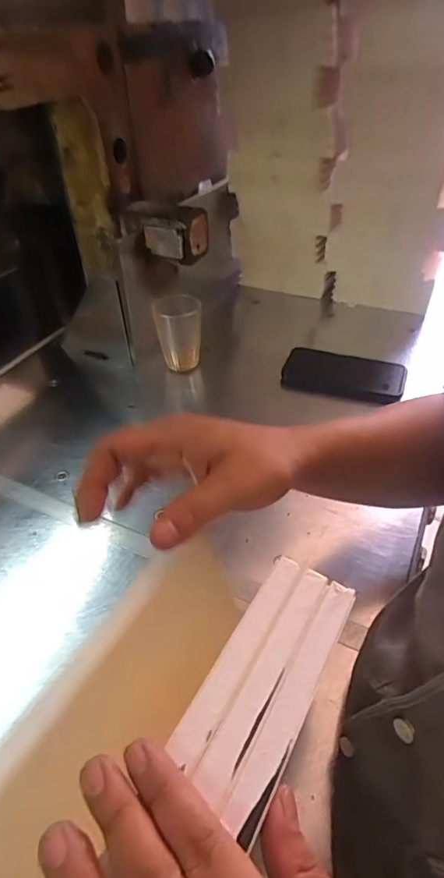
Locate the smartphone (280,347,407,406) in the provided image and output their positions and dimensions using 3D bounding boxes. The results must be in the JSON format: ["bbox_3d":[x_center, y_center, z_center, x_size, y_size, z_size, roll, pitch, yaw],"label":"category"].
[{"bbox_3d":[0.171,-0.091,0.666,0.163,0.014,0.078,12,59,18],"label":"smartphone"}]

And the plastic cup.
[{"bbox_3d":[-0.061,-0.151,0.685,0.065,0.097,0.063,-2,41,2],"label":"plastic cup"}]

